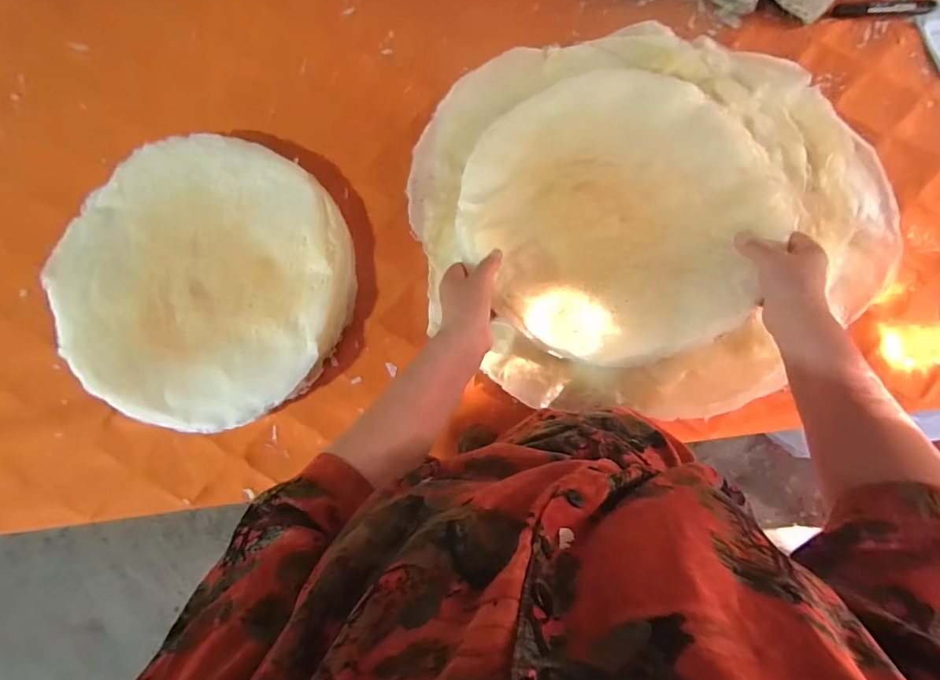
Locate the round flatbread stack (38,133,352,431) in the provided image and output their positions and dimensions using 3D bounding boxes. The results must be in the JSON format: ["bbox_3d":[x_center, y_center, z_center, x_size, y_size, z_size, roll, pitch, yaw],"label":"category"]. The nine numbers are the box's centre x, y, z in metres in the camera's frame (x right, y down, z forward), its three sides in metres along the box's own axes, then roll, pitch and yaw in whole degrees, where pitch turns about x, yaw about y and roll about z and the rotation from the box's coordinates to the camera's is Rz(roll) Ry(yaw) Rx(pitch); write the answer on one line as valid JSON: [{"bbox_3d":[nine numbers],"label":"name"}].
[{"bbox_3d":[-0.350,-0.080,0.594,0.373,0.049,0.367,0,83,2],"label":"round flatbread stack"}]

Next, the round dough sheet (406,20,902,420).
[{"bbox_3d":[0.171,-0.162,0.536,0.355,0.052,0.355,0,83,2],"label":"round dough sheet"}]

